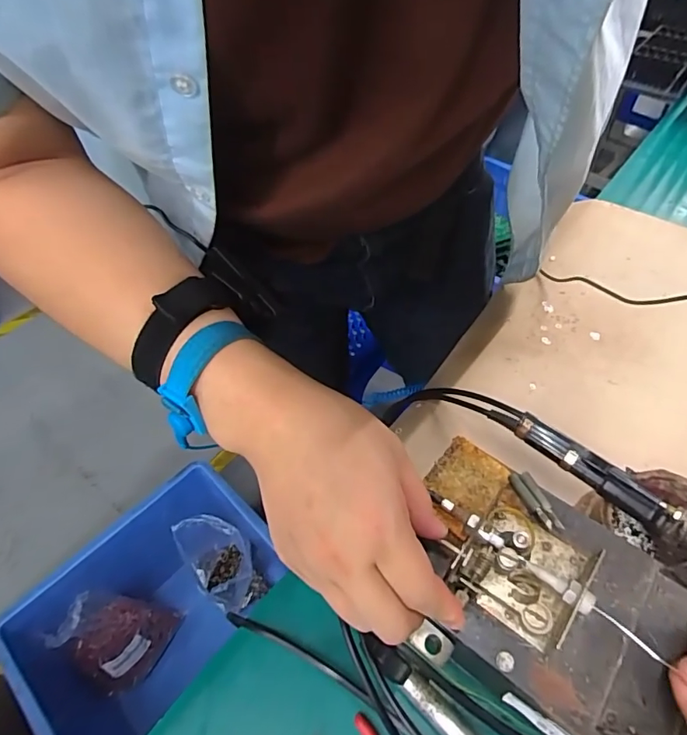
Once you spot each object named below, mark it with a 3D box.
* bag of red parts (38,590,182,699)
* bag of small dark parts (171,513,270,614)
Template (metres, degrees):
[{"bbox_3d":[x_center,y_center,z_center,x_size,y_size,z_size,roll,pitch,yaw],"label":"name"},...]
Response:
[{"bbox_3d":[-0.428,0.509,0.915,0.129,0.194,0.159,20,57,17],"label":"bag of red parts"},{"bbox_3d":[-0.247,0.397,0.978,0.120,0.189,0.164,-35,59,-21],"label":"bag of small dark parts"}]

